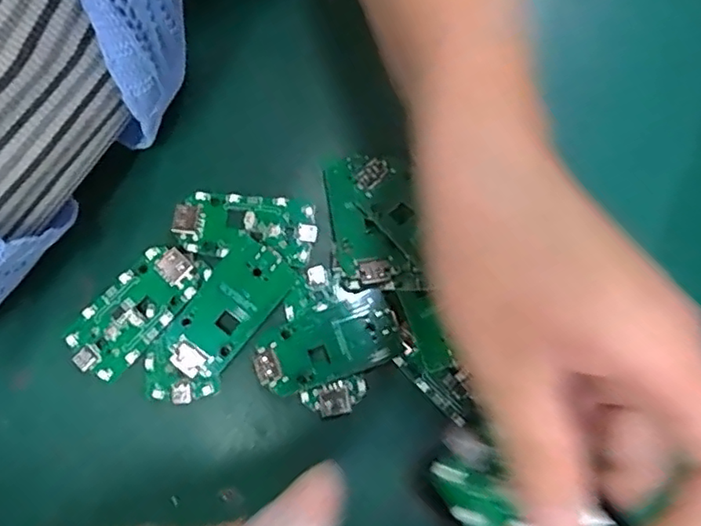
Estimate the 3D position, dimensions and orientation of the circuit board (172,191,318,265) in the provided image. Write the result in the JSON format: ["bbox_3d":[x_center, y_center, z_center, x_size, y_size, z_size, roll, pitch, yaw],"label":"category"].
[{"bbox_3d":[-0.048,-0.017,0.266,0.062,0.004,0.030,5,80,1],"label":"circuit board"}]

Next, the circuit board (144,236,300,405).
[{"bbox_3d":[-0.058,0.027,0.255,0.032,0.005,0.077,35,82,6],"label":"circuit board"}]

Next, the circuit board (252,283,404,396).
[{"bbox_3d":[-0.011,0.034,0.256,0.062,0.007,0.034,-22,81,-4],"label":"circuit board"}]

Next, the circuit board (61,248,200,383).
[{"bbox_3d":[-0.095,0.021,0.256,0.030,0.005,0.062,43,83,7],"label":"circuit board"}]

